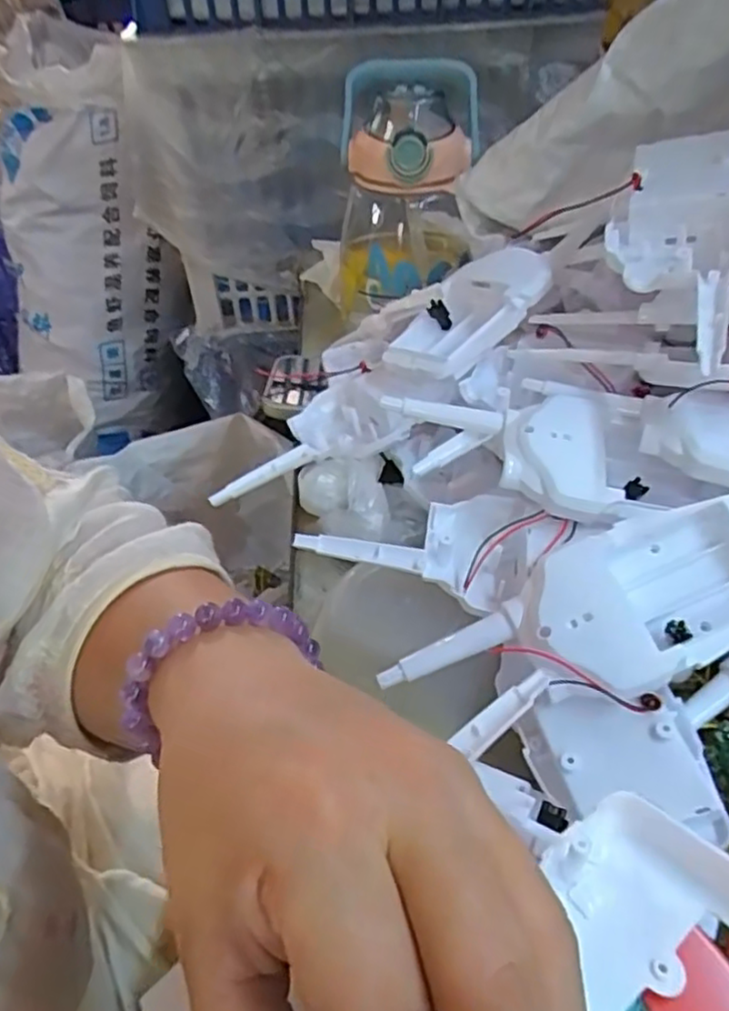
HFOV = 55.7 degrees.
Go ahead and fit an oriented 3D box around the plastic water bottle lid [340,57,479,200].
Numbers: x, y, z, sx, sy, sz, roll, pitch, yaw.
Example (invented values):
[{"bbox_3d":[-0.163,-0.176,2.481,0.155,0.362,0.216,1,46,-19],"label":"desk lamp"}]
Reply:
[{"bbox_3d":[0.030,-0.278,0.508,0.102,0.066,0.123,4,41,8],"label":"plastic water bottle lid"}]

